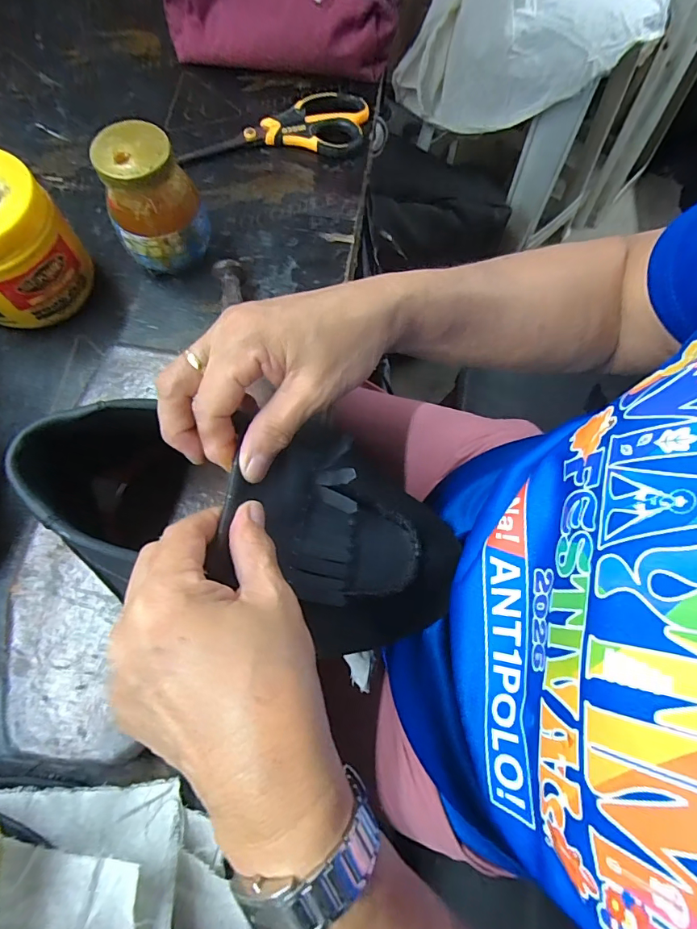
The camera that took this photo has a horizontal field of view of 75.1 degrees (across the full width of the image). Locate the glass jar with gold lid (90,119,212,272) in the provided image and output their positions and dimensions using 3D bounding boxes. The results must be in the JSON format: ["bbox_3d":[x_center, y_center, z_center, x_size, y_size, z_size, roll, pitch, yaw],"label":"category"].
[{"bbox_3d":[-0.149,-0.199,0.355,0.069,0.096,0.059,-23,72,-9],"label":"glass jar with gold lid"}]

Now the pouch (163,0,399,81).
[{"bbox_3d":[-0.071,-0.443,0.458,0.233,0.073,0.051,7,70,1],"label":"pouch"}]

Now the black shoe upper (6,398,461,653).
[{"bbox_3d":[-0.051,0.034,0.271,0.245,0.088,0.112,16,70,-3],"label":"black shoe upper"}]

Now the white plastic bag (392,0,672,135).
[{"bbox_3d":[0.335,-0.817,0.850,0.454,0.268,0.241,6,70,1],"label":"white plastic bag"}]

